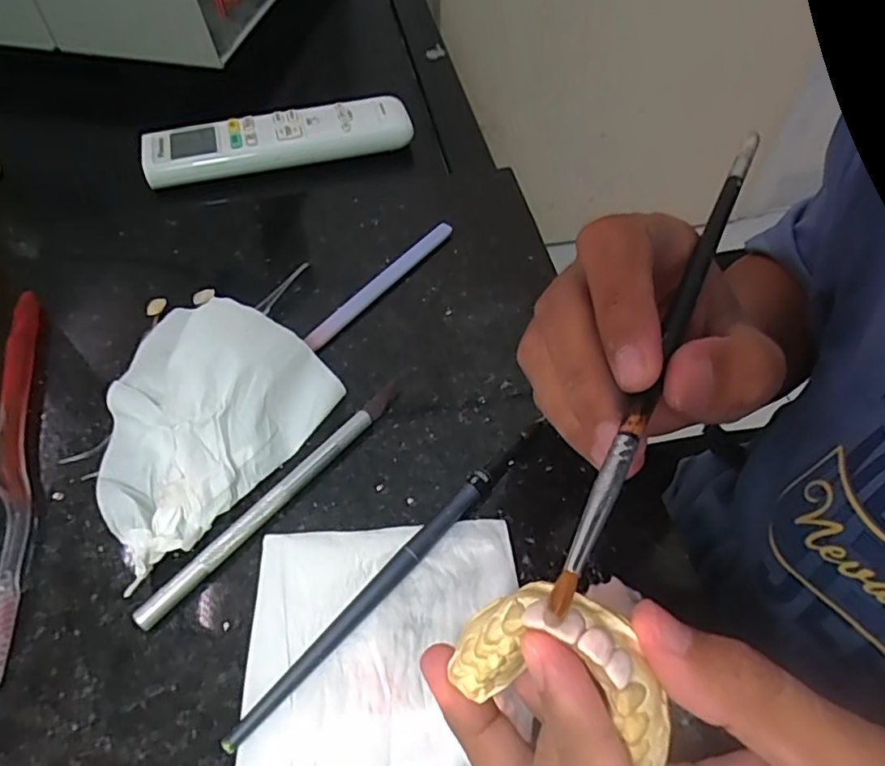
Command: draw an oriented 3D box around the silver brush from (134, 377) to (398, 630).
[{"bbox_3d":[-0.064,0.044,0.248,0.009,0.007,0.135,33,60,22],"label":"silver brush"}]

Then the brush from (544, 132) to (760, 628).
[{"bbox_3d":[0.068,-0.018,0.177,0.007,0.005,0.185,23,61,16],"label":"brush"}]

